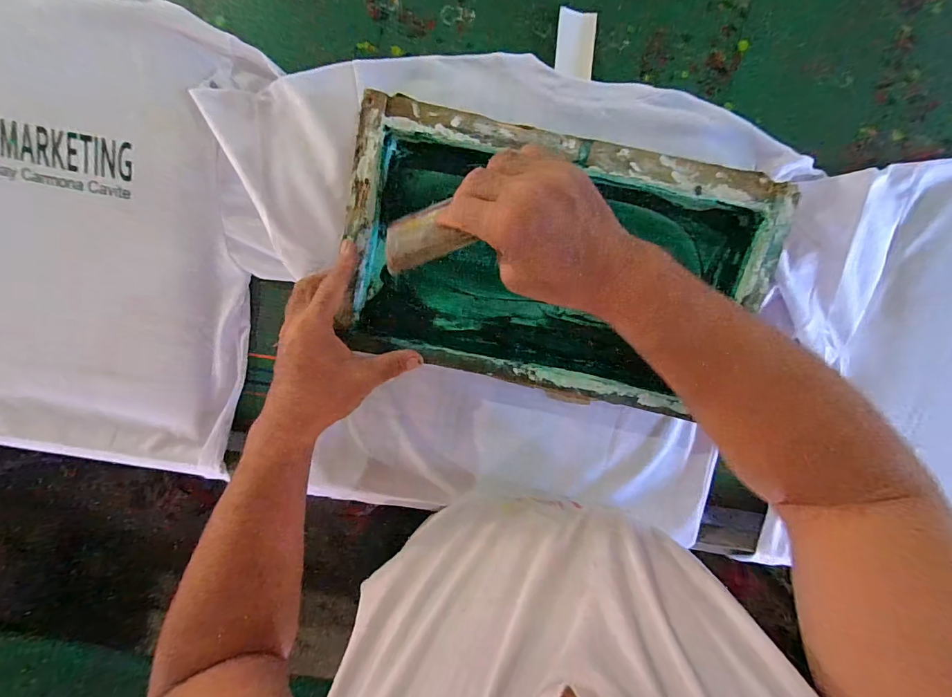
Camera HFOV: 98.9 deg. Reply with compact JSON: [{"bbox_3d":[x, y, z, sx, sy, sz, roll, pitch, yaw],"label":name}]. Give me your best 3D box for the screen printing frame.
[{"bbox_3d":[0.073,-0.079,0.409,0.391,0.058,0.238,12,99,-2],"label":"screen printing frame"}]

